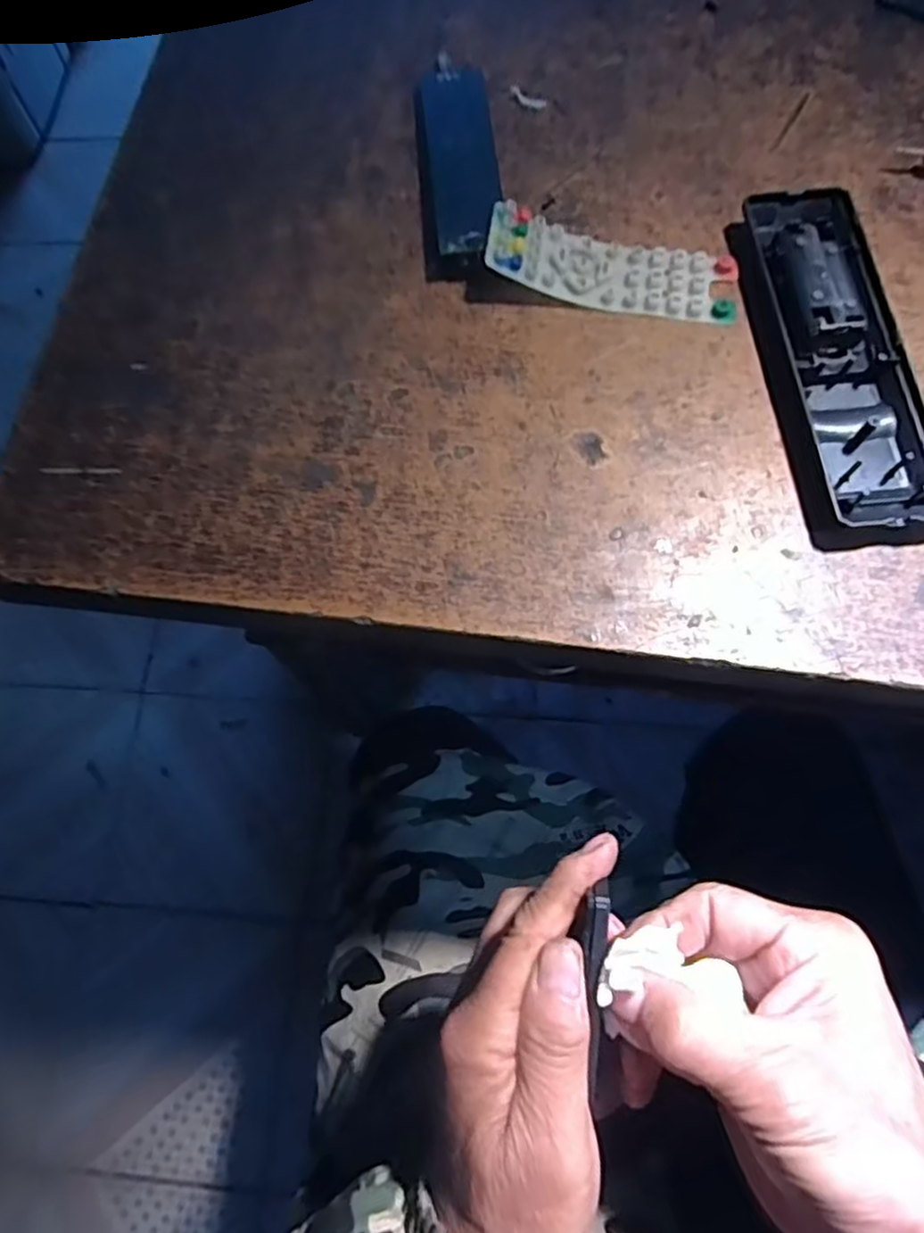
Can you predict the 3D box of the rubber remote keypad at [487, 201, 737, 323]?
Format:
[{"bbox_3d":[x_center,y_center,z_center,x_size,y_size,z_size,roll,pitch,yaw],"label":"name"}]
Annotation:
[{"bbox_3d":[0.057,-0.133,0.261,0.092,0.016,0.030,9,72,4],"label":"rubber remote keypad"}]

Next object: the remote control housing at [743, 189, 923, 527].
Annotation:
[{"bbox_3d":[0.136,-0.096,0.249,0.038,0.014,0.139,-6,71,-1],"label":"remote control housing"}]

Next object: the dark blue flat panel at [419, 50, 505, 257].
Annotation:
[{"bbox_3d":[0.000,-0.191,0.284,0.029,0.004,0.115,-7,67,0],"label":"dark blue flat panel"}]

